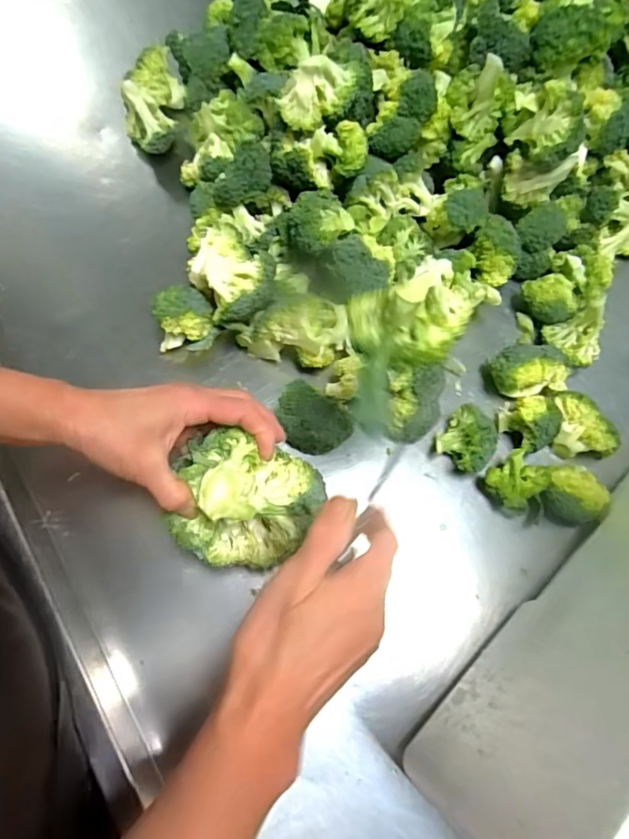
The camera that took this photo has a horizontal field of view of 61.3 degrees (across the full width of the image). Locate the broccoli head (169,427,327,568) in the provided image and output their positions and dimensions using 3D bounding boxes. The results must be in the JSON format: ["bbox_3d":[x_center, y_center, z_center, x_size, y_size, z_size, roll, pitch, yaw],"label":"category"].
[{"bbox_3d":[-0.047,0.055,0.380,0.109,0.068,0.093,3,73,3],"label":"broccoli head"}]

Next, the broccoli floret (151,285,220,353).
[{"bbox_3d":[-0.119,-0.089,0.486,0.053,0.054,0.063,-15,72,-8],"label":"broccoli floret"}]

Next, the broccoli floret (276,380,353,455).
[{"bbox_3d":[-0.002,0.003,0.461,0.063,0.051,0.046,26,72,6],"label":"broccoli floret"}]

